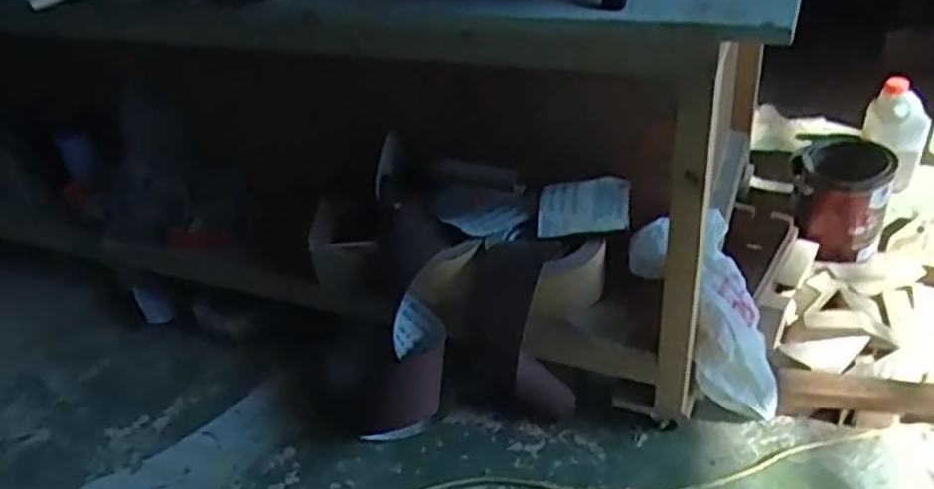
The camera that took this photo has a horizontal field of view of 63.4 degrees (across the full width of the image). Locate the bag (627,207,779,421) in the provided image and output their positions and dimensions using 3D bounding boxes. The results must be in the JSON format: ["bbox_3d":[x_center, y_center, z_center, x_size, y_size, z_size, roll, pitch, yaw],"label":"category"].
[{"bbox_3d":[0.390,0.122,1.168,0.146,0.373,0.138,-38,15,-35],"label":"bag"}]

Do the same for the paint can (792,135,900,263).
[{"bbox_3d":[0.723,-0.096,1.463,0.164,0.188,0.186,5,38,18],"label":"paint can"}]

